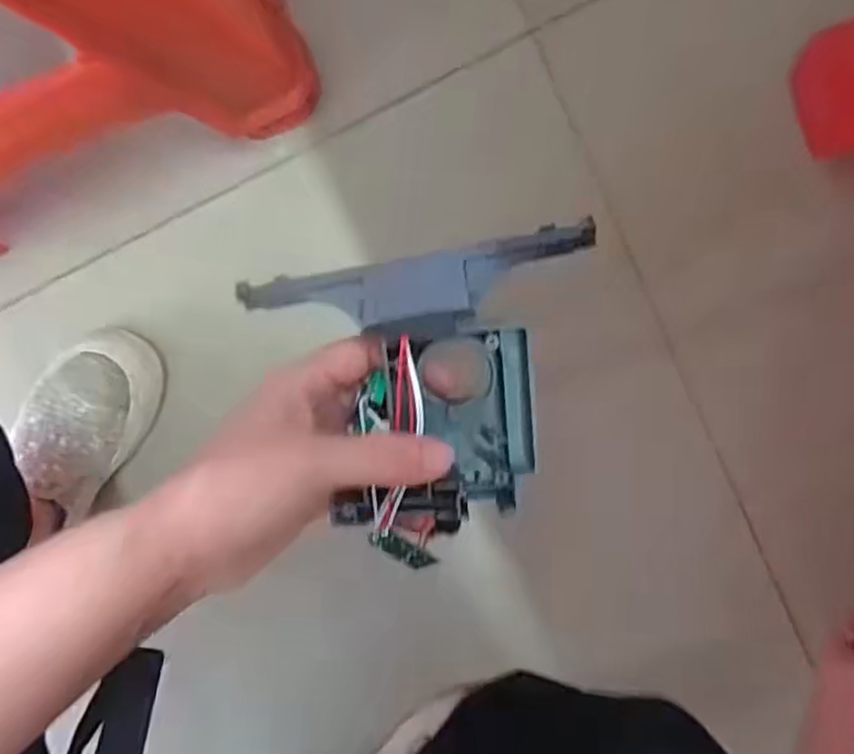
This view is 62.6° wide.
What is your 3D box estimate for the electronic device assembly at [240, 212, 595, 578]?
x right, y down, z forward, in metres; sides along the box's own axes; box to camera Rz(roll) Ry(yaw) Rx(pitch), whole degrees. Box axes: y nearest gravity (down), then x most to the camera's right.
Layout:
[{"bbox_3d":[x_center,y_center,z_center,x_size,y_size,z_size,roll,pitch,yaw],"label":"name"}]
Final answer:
[{"bbox_3d":[0.003,0.010,0.274,0.123,0.030,0.114,-9,97,4],"label":"electronic device assembly"}]

